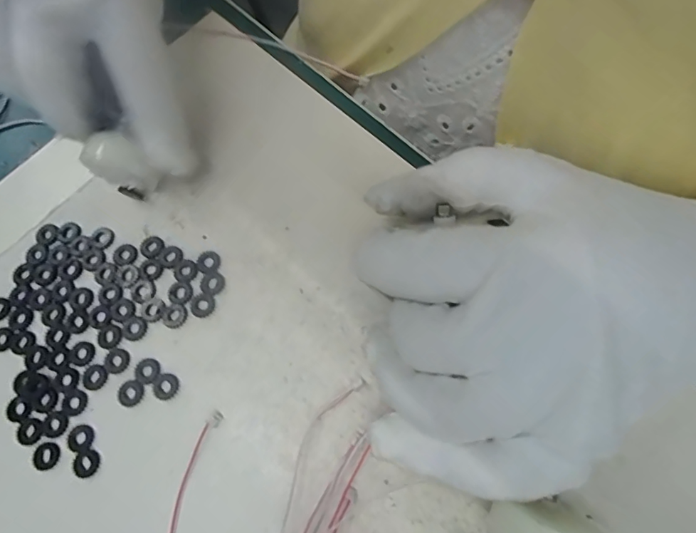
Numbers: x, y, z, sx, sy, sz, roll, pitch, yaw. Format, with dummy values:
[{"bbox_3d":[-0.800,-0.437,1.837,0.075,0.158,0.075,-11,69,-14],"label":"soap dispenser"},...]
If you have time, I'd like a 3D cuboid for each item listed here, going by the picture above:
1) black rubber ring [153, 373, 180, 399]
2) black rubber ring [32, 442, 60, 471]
[{"bbox_3d":[-0.075,0.049,0.188,0.011,0.004,0.010,-2,71,5],"label":"black rubber ring"},{"bbox_3d":[-0.121,0.076,0.183,0.011,0.004,0.010,-2,71,5],"label":"black rubber ring"}]

